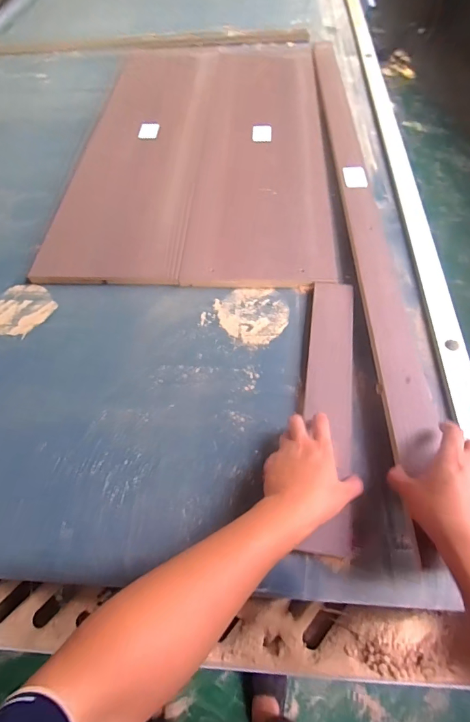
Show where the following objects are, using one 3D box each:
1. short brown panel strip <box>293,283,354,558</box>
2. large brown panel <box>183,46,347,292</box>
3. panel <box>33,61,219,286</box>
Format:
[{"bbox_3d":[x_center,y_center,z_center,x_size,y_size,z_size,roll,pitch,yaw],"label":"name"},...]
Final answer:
[{"bbox_3d":[0.137,0.051,0.547,0.069,0.019,0.408,4,61,7],"label":"short brown panel strip"},{"bbox_3d":[0.065,-0.512,0.886,0.290,0.011,0.868,1,59,4],"label":"large brown panel"},{"bbox_3d":[-0.220,-0.527,0.915,0.279,0.019,0.867,1,59,5],"label":"panel"}]

